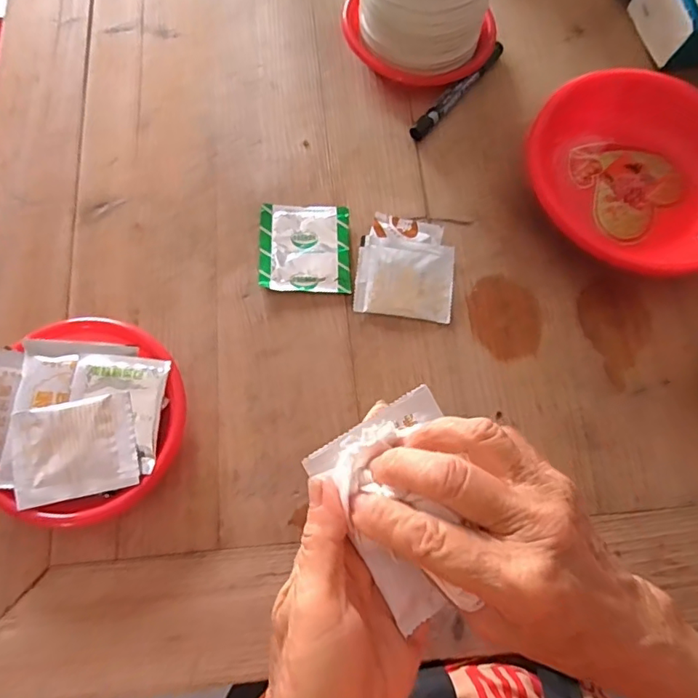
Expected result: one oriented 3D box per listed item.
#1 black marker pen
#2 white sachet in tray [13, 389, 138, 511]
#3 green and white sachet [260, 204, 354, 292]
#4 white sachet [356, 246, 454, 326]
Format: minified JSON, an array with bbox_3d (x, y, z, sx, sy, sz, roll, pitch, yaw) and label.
[{"bbox_3d":[0.103,-0.242,0.492,0.013,0.015,0.137,39,75,10],"label":"black marker pen"},{"bbox_3d":[-0.186,0.068,0.358,0.079,0.005,0.064,-11,80,-7],"label":"white sachet in tray"},{"bbox_3d":[-0.036,-0.084,0.439,0.073,0.006,0.078,0,72,-2],"label":"green and white sachet"},{"bbox_3d":[0.045,-0.055,0.428,0.078,0.014,0.059,6,72,-1],"label":"white sachet"}]

